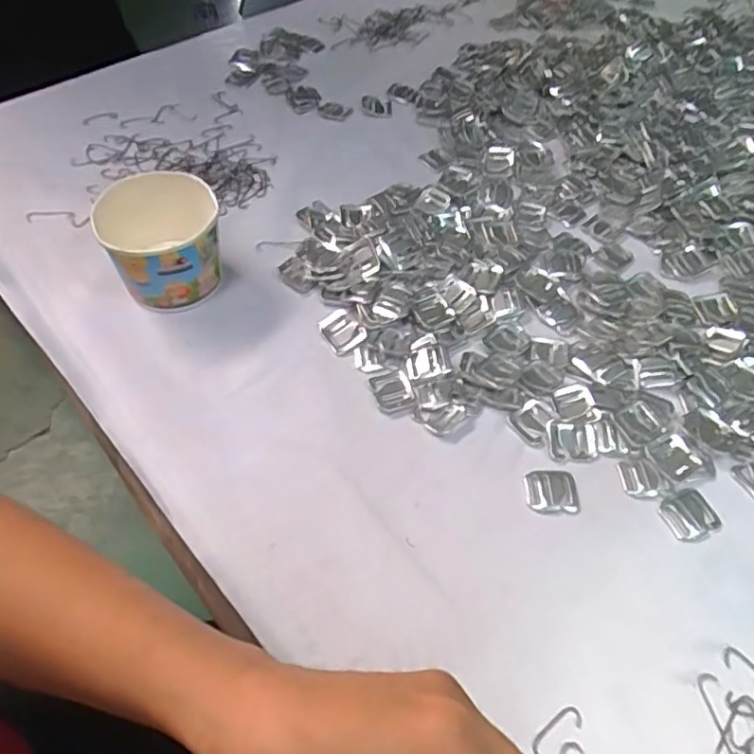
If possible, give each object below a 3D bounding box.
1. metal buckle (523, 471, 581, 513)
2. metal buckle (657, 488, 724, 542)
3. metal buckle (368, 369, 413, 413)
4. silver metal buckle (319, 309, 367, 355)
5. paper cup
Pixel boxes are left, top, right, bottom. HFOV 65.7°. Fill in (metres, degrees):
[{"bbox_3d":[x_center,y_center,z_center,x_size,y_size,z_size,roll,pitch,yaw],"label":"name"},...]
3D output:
[{"bbox_3d":[0.119,0.078,0.398,0.035,0.004,0.030,-1,55,-3],"label":"metal buckle"},{"bbox_3d":[0.210,0.093,0.391,0.035,0.004,0.031,-18,58,-15],"label":"metal buckle"},{"bbox_3d":[0.012,0.010,0.441,0.028,0.004,0.032,-11,56,-10],"label":"metal buckle"},{"bbox_3d":[-0.029,-0.038,0.471,0.029,0.008,0.037,-28,60,-20],"label":"silver metal buckle"},{"bbox_3d":[-0.170,-0.104,0.471,0.088,0.079,0.084,1,55,-2],"label":"paper cup"}]

